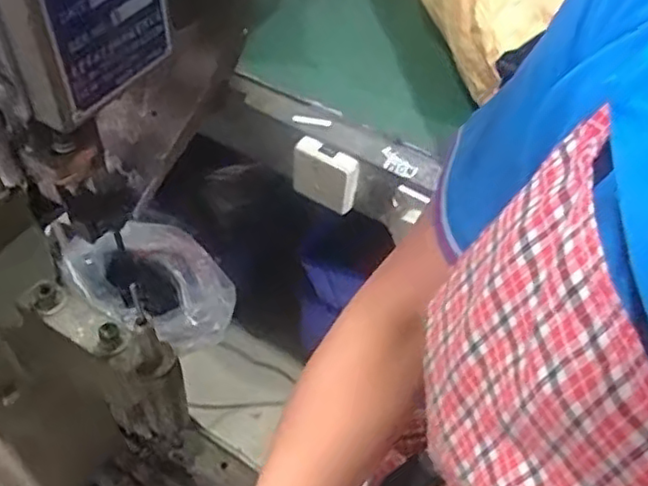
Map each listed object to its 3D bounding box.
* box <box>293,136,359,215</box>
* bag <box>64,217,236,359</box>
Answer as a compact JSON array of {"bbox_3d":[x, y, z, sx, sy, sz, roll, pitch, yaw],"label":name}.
[{"bbox_3d":[0.003,-0.086,0.888,0.088,0.085,0.031,27,54,19],"label":"box"},{"bbox_3d":[-0.174,0.040,0.715,0.178,0.065,0.126,26,54,18],"label":"bag"}]

